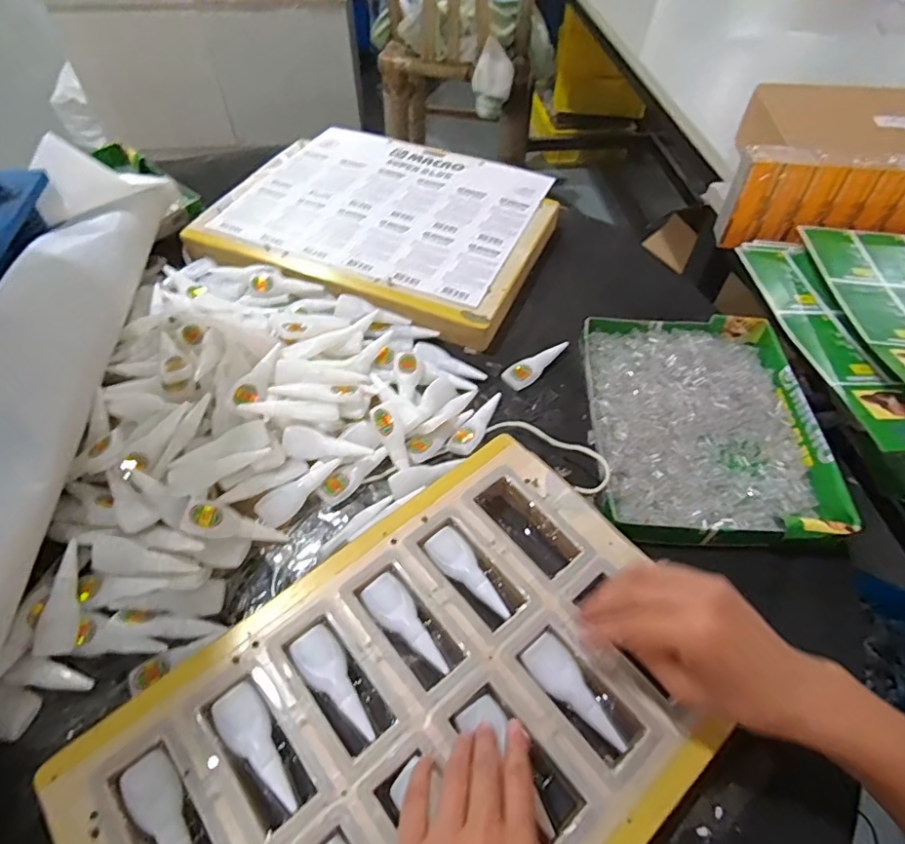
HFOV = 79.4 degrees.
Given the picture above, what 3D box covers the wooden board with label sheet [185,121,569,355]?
[{"bbox_3d":[-0.084,-0.282,0.735,0.410,0.028,0.336,19,55,12],"label":"wooden board with label sheet"}]

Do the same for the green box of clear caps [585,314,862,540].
[{"bbox_3d":[0.248,-0.005,0.547,0.208,0.032,0.263,1,53,-1],"label":"green box of clear caps"}]

